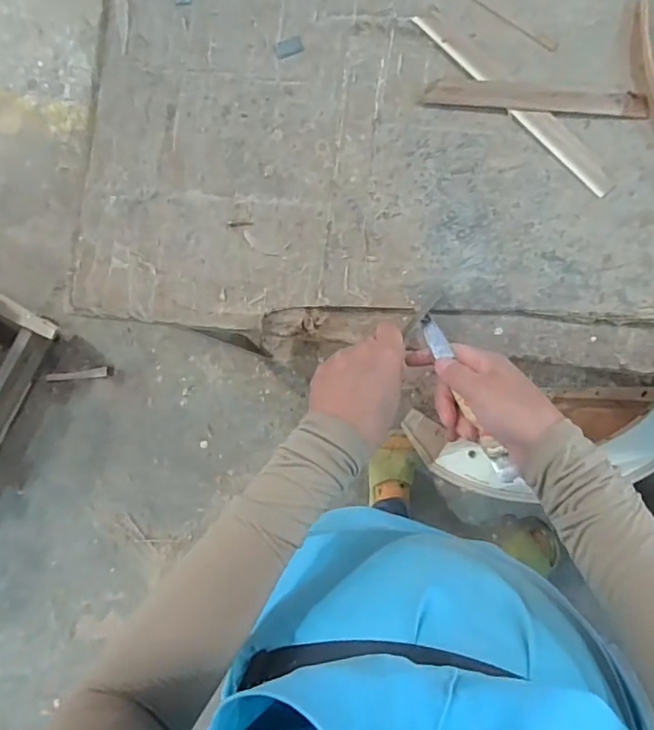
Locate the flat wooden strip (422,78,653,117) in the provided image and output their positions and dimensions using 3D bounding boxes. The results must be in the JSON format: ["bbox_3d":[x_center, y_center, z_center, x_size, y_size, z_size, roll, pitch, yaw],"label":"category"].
[{"bbox_3d":[0.185,-0.240,0.455,0.190,0.004,0.025,7,87,6],"label":"flat wooden strip"}]

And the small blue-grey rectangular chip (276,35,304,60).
[{"bbox_3d":[-0.035,-0.301,0.480,0.026,0.004,0.016,-19,85,4],"label":"small blue-grey rectangular chip"}]

